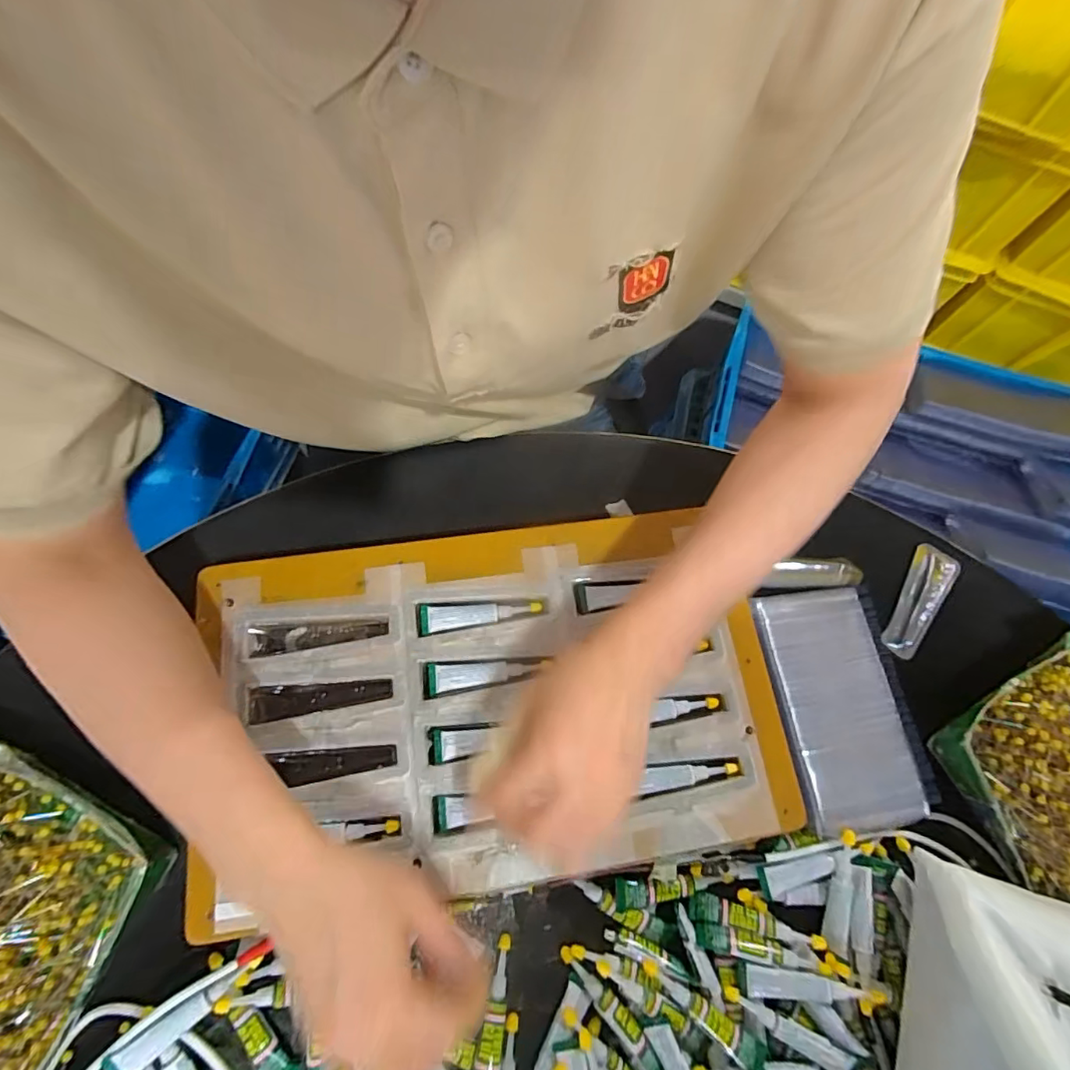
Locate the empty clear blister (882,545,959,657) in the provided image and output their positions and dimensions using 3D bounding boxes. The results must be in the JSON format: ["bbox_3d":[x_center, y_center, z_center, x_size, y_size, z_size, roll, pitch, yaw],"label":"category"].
[{"bbox_3d":[0.312,0.052,0.432,0.034,0.019,0.101,39,73,9],"label":"empty clear blister"}]

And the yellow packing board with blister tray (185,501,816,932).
[{"bbox_3d":[-0.027,0.107,0.361,0.374,0.033,0.228,-7,68,-4],"label":"yellow packing board with blister tray"}]

